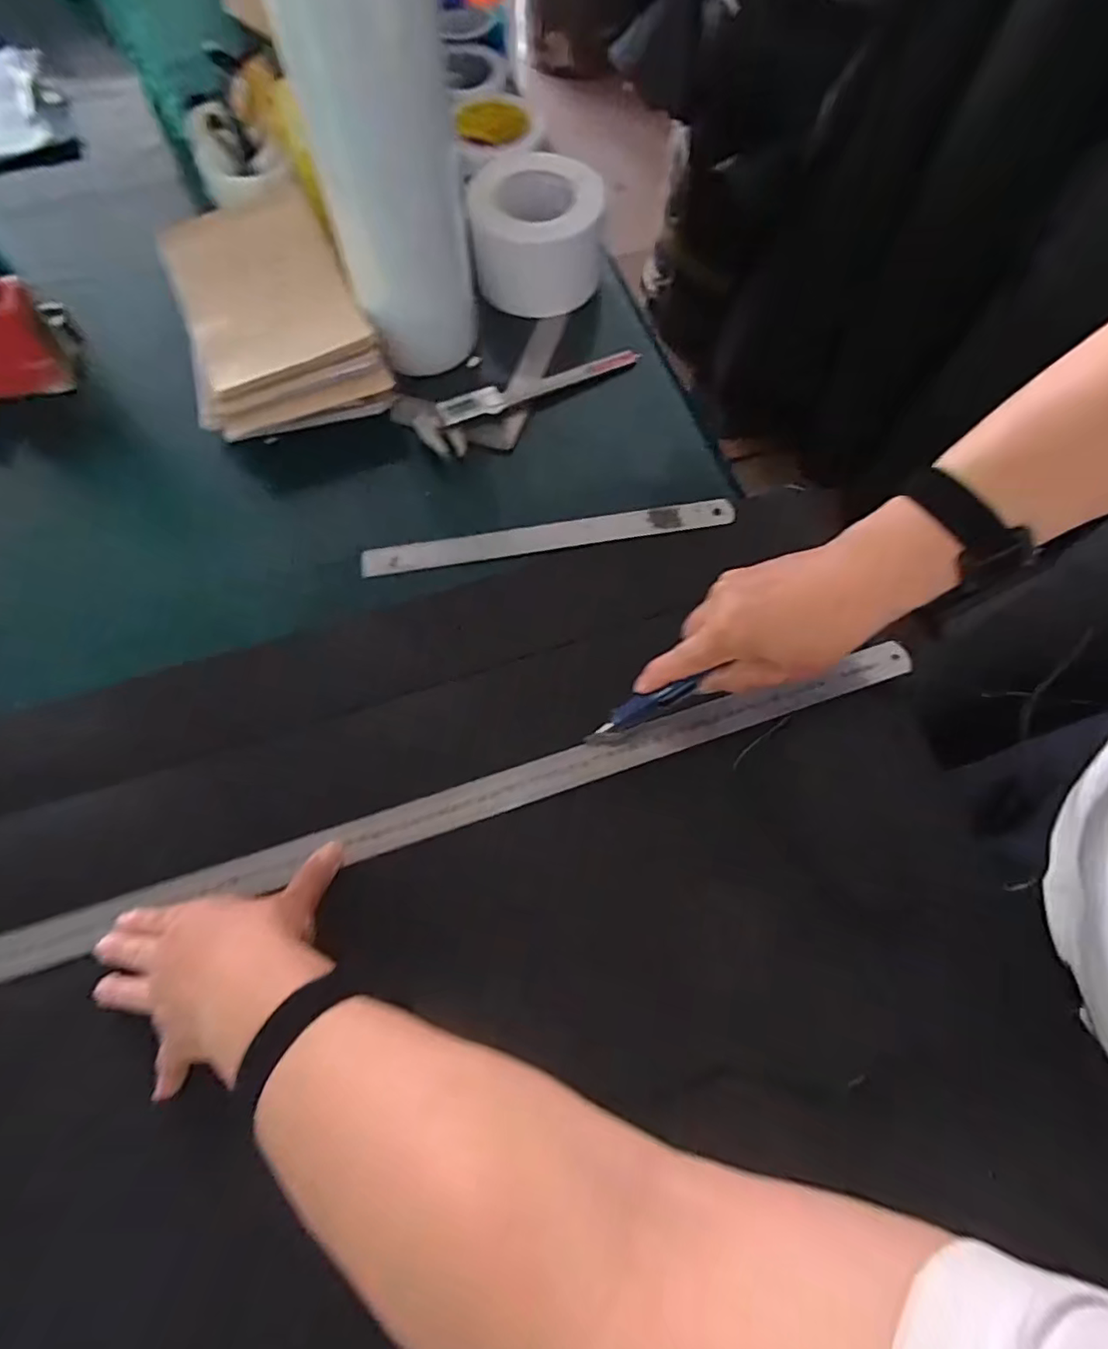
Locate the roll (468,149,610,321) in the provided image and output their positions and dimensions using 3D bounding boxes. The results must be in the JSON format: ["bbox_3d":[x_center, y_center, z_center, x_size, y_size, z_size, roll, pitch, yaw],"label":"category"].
[{"bbox_3d":[-0.018,-0.454,0.608,0.128,0.082,0.124,-1,69,-2],"label":"roll"}]

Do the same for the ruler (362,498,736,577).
[{"bbox_3d":[-0.002,-0.122,0.524,0.327,0.006,0.027,-9,74,-4],"label":"ruler"}]

